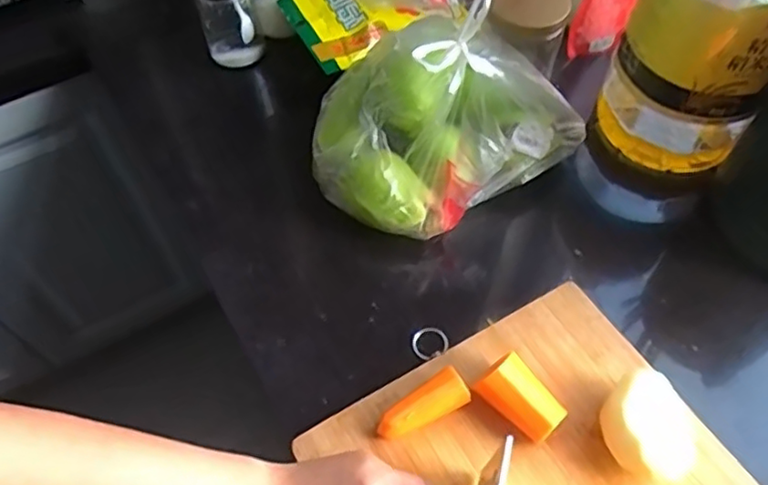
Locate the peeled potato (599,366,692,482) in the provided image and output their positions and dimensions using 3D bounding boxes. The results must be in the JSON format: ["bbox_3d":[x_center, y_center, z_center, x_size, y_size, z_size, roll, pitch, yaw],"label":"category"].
[{"bbox_3d":[0.189,0.131,0.456,0.063,0.042,0.068,0,57,1],"label":"peeled potato"}]

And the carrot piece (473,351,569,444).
[{"bbox_3d":[0.100,0.118,0.469,0.037,0.035,0.059,-33,62,-19],"label":"carrot piece"}]

